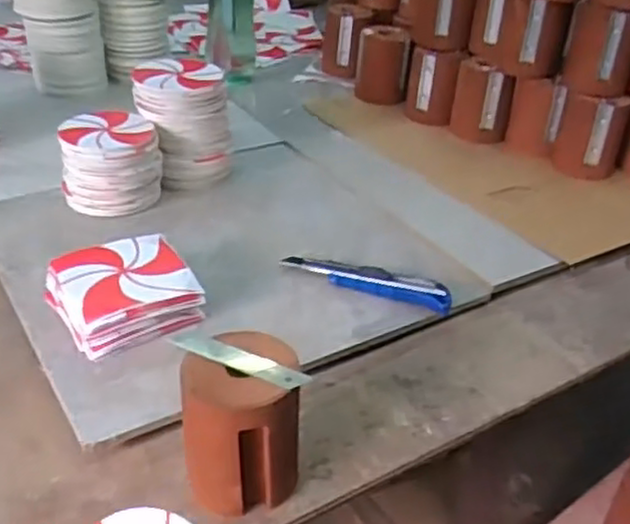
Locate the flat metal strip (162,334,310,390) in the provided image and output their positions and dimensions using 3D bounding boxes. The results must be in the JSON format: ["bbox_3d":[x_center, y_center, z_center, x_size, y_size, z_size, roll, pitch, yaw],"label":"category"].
[{"bbox_3d":[-0.052,0.064,0.480,0.100,0.008,0.020,18,36,20],"label":"flat metal strip"}]

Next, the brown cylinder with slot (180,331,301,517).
[{"bbox_3d":[-0.048,0.108,0.496,0.078,0.092,0.083,2,35,-4],"label":"brown cylinder with slot"}]

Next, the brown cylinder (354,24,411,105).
[{"bbox_3d":[0.102,-0.295,1.095,0.075,0.101,0.065,6,35,2],"label":"brown cylinder"}]

